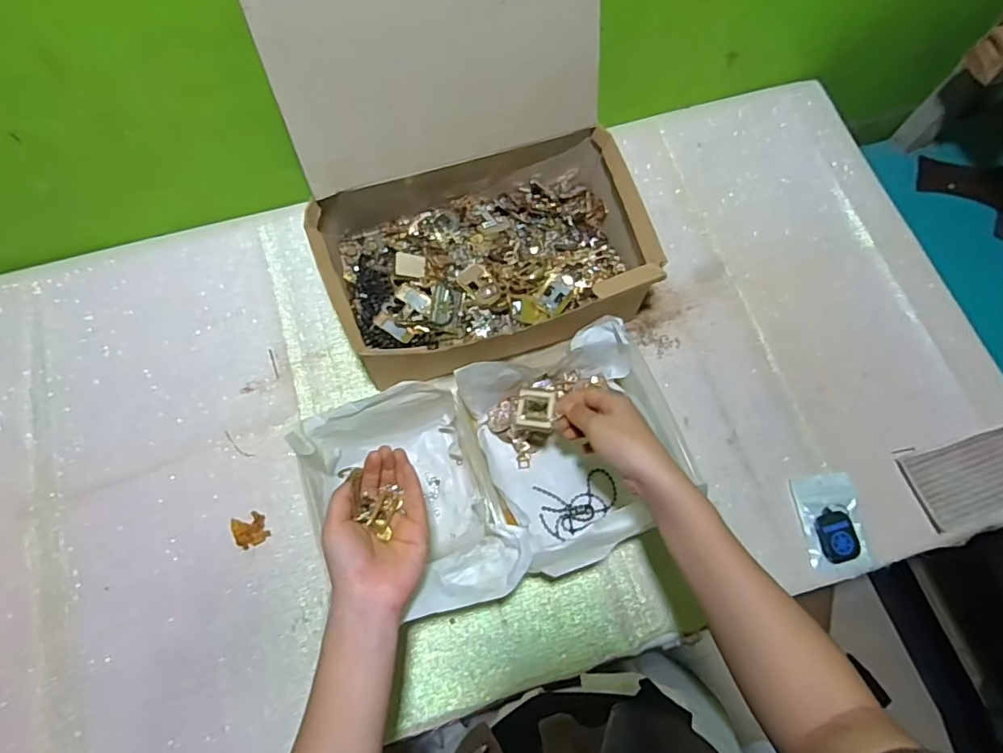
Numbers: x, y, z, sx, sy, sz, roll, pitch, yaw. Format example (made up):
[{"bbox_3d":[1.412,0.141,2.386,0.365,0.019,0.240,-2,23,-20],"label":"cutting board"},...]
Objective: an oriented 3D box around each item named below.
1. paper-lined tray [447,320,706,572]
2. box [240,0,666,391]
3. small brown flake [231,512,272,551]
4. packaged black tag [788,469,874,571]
[{"bbox_3d":[0.079,0.067,0.561,0.197,0.096,0.204,-22,74,-8],"label":"paper-lined tray"},{"bbox_3d":[-0.026,-0.191,0.545,0.332,0.275,0.288,-14,73,-6],"label":"box"},{"bbox_3d":[-0.258,0.158,0.569,0.032,0.004,0.034,-27,75,-9],"label":"small brown flake"},{"bbox_3d":[0.349,0.154,0.585,0.063,0.008,0.099,-5,72,-3],"label":"packaged black tag"}]

